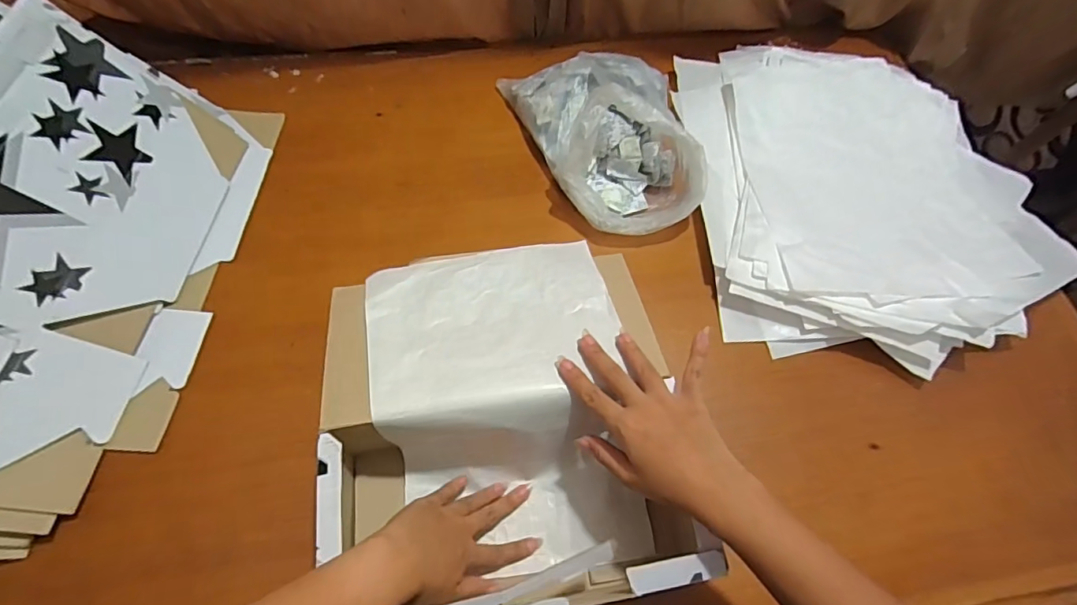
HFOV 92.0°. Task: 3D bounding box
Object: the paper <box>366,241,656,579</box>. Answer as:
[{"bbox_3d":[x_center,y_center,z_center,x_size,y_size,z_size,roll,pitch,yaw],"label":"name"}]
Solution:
[{"bbox_3d":[-0.028,0.088,0.460,0.204,0.102,0.266,-10,63,-9],"label":"paper"}]

